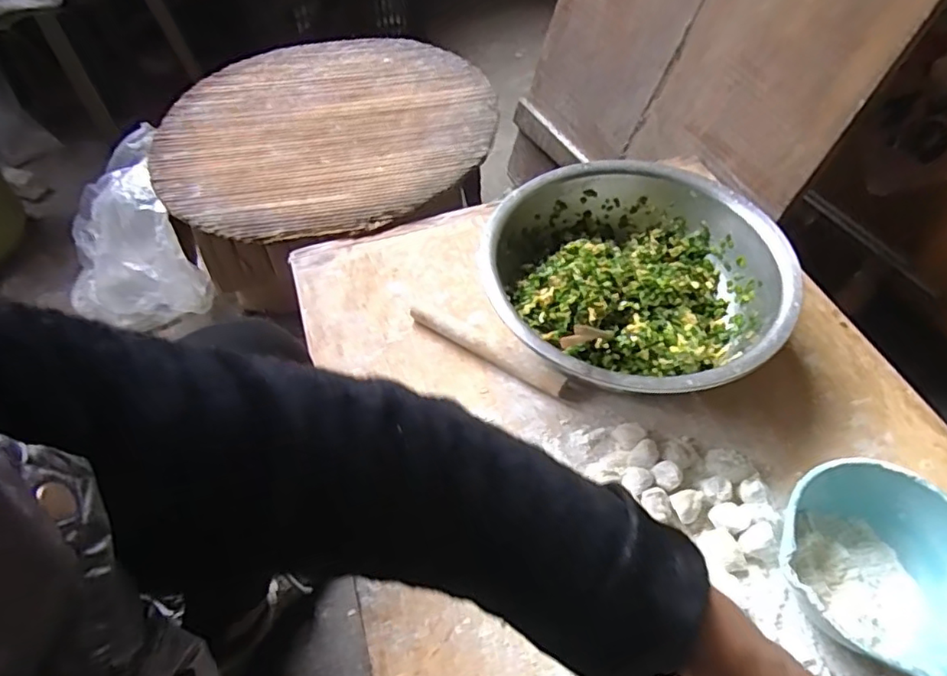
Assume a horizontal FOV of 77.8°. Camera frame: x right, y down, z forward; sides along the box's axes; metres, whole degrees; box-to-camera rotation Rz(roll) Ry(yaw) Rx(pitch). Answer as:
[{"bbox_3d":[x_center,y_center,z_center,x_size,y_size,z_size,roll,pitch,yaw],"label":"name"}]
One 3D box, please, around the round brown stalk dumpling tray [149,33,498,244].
[{"bbox_3d":[-0.225,-0.331,0.908,0.501,0.028,0.479,-1,53,1],"label":"round brown stalk dumpling tray"}]

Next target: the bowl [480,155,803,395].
[{"bbox_3d":[0.176,-0.062,0.644,0.308,0.092,0.315,-14,54,-9],"label":"bowl"}]

